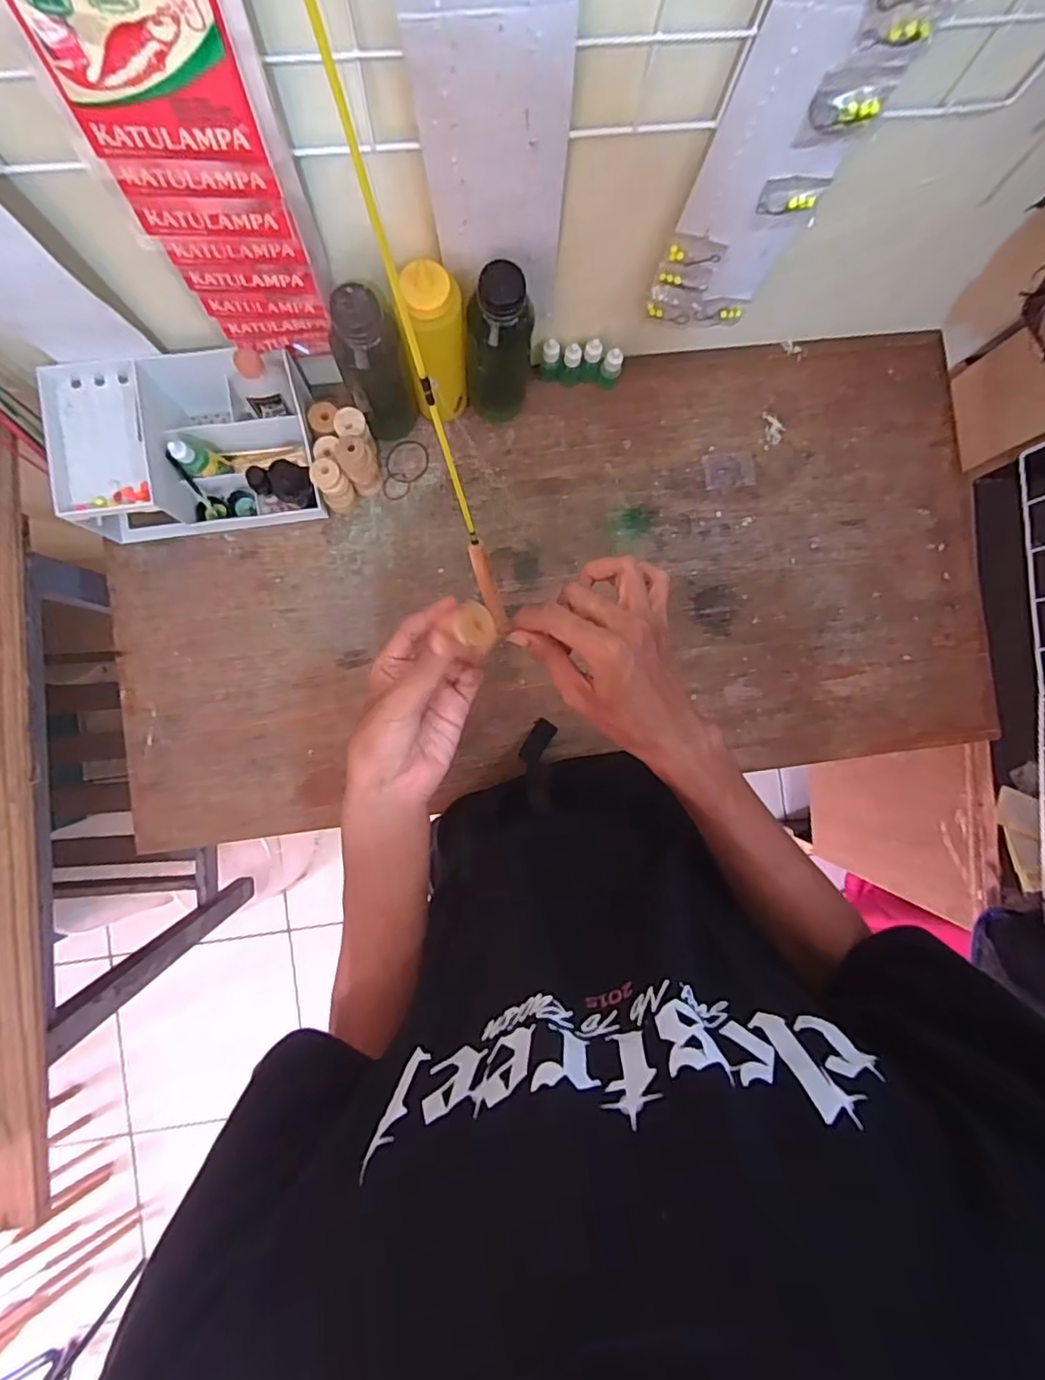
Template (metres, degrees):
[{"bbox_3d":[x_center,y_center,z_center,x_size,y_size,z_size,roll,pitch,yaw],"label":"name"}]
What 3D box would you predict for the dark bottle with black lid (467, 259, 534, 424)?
[{"bbox_3d":[-0.026,-0.330,0.600,0.068,0.191,0.057,2,88,-4],"label":"dark bottle with black lid"}]

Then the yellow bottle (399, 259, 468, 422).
[{"bbox_3d":[-0.085,-0.329,0.596,0.061,0.194,0.053,-3,89,-4],"label":"yellow bottle"}]

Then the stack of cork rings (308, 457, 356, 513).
[{"bbox_3d":[-0.204,-0.219,0.649,0.033,0.070,0.036,-37,91,-4],"label":"stack of cork rings"}]

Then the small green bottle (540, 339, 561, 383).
[{"bbox_3d":[0.031,-0.366,0.670,0.020,0.052,0.022,7,88,-3],"label":"small green bottle"}]

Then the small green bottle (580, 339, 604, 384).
[{"bbox_3d":[0.078,-0.368,0.677,0.022,0.049,0.023,0,89,-4],"label":"small green bottle"}]

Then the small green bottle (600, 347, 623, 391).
[{"bbox_3d":[0.101,-0.361,0.678,0.021,0.053,0.021,0,89,-4],"label":"small green bottle"}]

